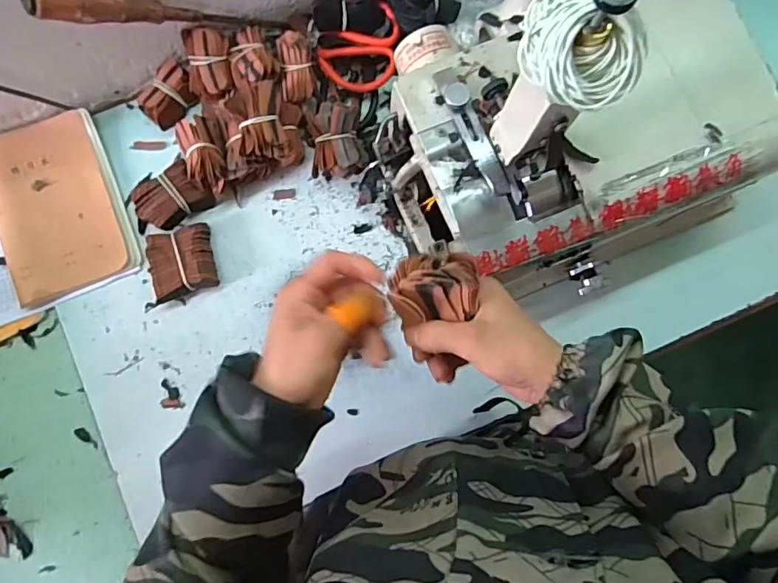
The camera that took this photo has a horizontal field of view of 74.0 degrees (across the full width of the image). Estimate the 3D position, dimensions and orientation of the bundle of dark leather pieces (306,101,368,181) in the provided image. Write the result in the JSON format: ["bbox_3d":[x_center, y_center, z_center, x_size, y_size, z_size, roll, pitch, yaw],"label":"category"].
[{"bbox_3d":[-0.059,-0.175,0.605,0.064,0.045,0.081,-3,84,-1],"label":"bundle of dark leather pieces"}]

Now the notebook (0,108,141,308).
[{"bbox_3d":[-0.393,-0.102,0.609,0.139,0.018,0.205,-21,84,-3],"label":"notebook"}]

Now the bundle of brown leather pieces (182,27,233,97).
[{"bbox_3d":[-0.207,-0.263,0.593,0.045,0.027,0.069,-11,115,-22],"label":"bundle of brown leather pieces"}]

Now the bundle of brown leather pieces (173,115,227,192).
[{"bbox_3d":[-0.210,-0.158,0.593,0.048,0.044,0.087,-13,84,-2],"label":"bundle of brown leather pieces"}]

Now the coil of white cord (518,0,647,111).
[{"bbox_3d":[0.114,-0.148,0.298,0.067,0.039,0.080,-30,85,-4],"label":"coil of white cord"}]

